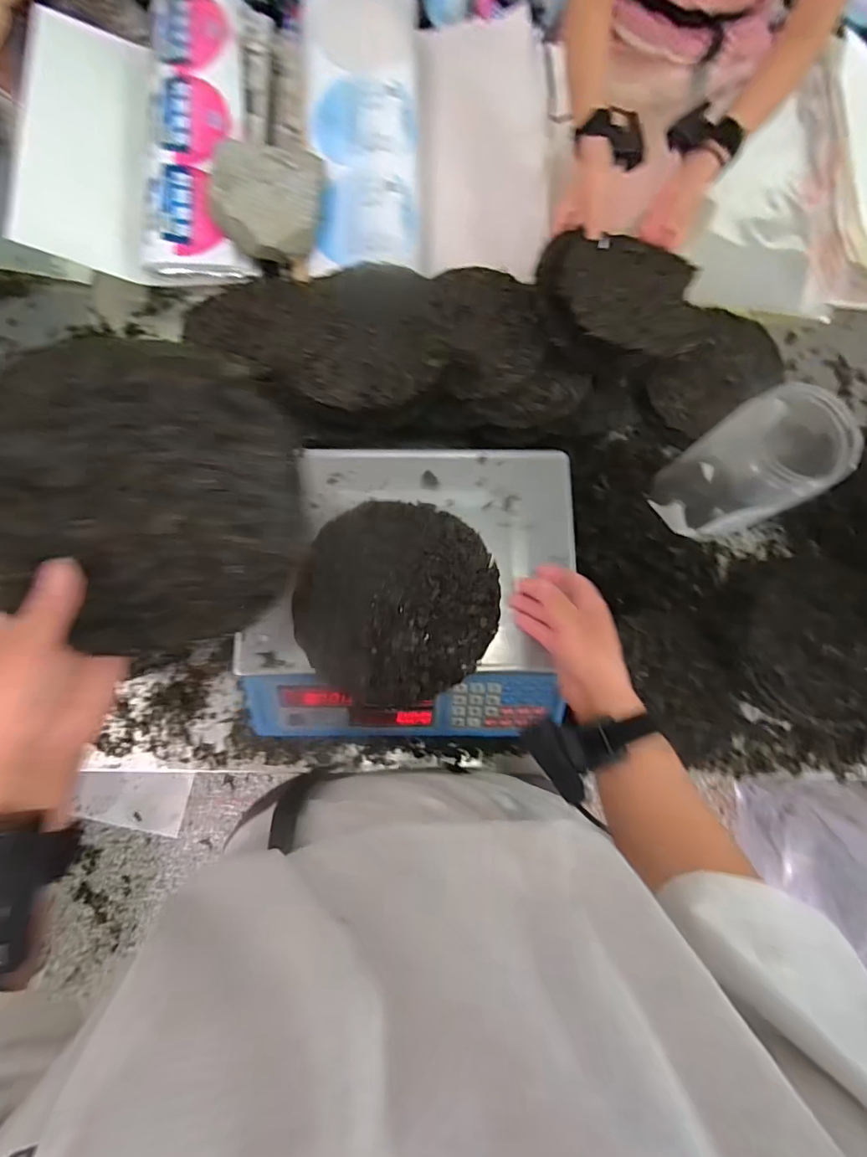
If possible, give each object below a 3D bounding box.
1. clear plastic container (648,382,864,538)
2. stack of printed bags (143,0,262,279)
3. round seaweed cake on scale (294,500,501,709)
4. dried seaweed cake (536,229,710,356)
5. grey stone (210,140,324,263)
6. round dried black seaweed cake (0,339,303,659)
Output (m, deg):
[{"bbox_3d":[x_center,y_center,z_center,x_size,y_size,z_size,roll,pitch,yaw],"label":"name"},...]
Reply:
[{"bbox_3d":[0.375,-0.131,0.590,0.131,0.194,0.117,-21,82,-5],"label":"clear plastic container"},{"bbox_3d":[-0.350,-0.654,0.726,0.163,0.031,0.434,-5,83,-2],"label":"stack of printed bags"},{"bbox_3d":[-0.033,0.022,0.477,0.184,0.021,0.186,0,83,-2],"label":"round seaweed cake on scale"},{"bbox_3d":[0.245,-0.369,0.647,0.209,0.030,0.182,-6,72,-12],"label":"dried seaweed cake"},{"bbox_3d":[-0.231,-0.540,0.707,0.145,0.048,0.148,0,80,-1],"label":"grey stone"},{"bbox_3d":[-0.187,-0.044,0.305,0.203,0.008,0.184,3,100,-29],"label":"round dried black seaweed cake"}]

